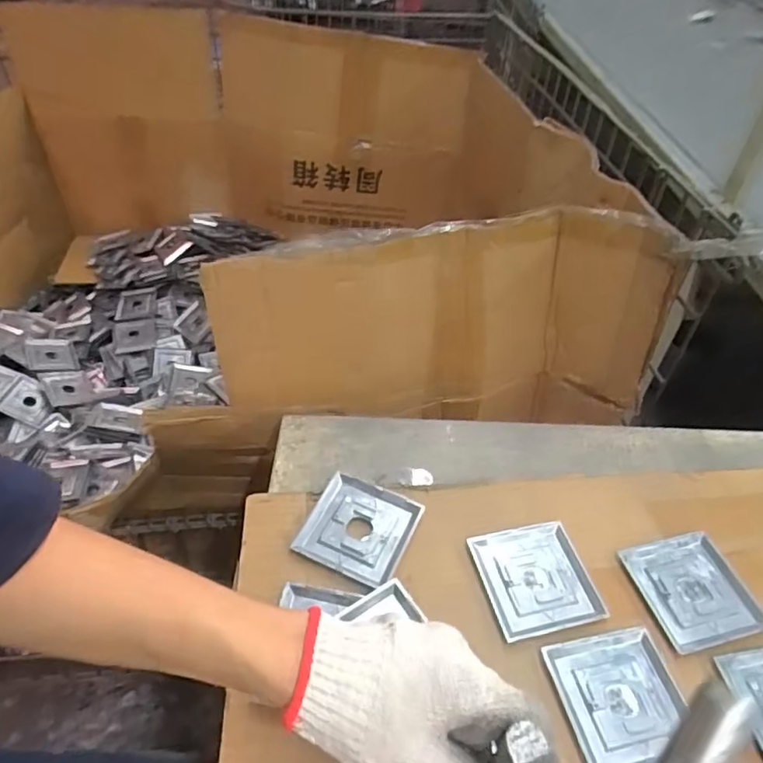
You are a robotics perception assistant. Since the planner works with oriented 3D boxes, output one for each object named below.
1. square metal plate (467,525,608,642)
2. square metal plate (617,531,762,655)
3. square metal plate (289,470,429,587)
[{"bbox_3d":[0.131,0.166,0.485,0.092,0.005,0.090,-8,45,-13],"label":"square metal plate"},{"bbox_3d":[0.265,0.175,0.485,0.090,0.004,0.090,-7,45,-12],"label":"square metal plate"},{"bbox_3d":[-0.020,0.130,0.513,0.091,0.007,0.090,20,46,15],"label":"square metal plate"}]

